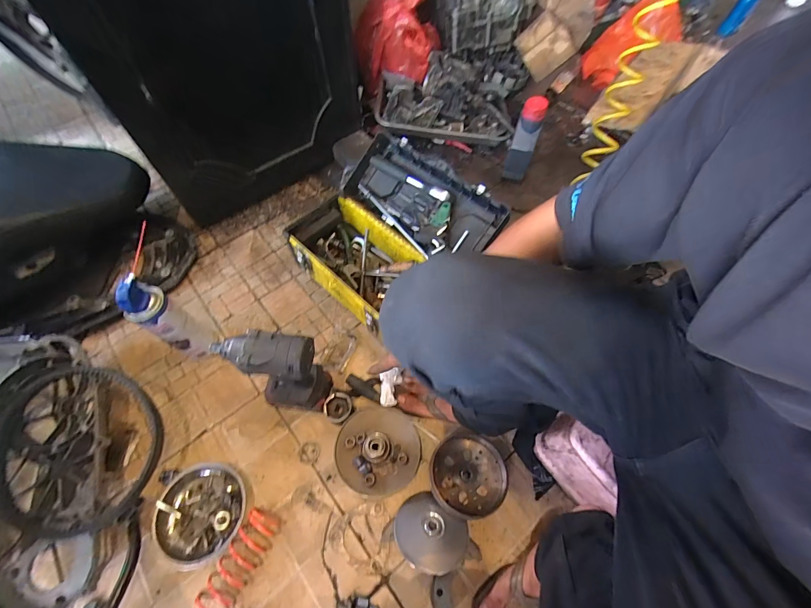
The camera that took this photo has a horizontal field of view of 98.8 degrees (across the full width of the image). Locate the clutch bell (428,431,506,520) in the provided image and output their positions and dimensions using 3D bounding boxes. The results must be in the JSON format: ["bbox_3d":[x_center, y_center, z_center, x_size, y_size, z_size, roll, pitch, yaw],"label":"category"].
[{"bbox_3d":[0.107,0.298,0.612,0.123,0.052,0.133,0,62,1],"label":"clutch bell"}]

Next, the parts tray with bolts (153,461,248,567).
[{"bbox_3d":[-0.346,0.354,0.594,0.150,0.041,0.147,2,62,2],"label":"parts tray with bolts"}]

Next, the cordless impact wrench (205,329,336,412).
[{"bbox_3d":[-0.207,0.125,0.598,0.138,0.252,0.067,0,60,-1],"label":"cordless impact wrench"}]

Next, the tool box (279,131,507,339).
[{"bbox_3d":[-0.038,-0.141,0.777,0.348,0.183,0.338,40,69,20],"label":"tool box"}]

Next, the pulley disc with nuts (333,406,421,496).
[{"bbox_3d":[-0.049,0.257,0.620,0.143,0.074,0.147,0,62,1],"label":"pulley disc with nuts"}]

